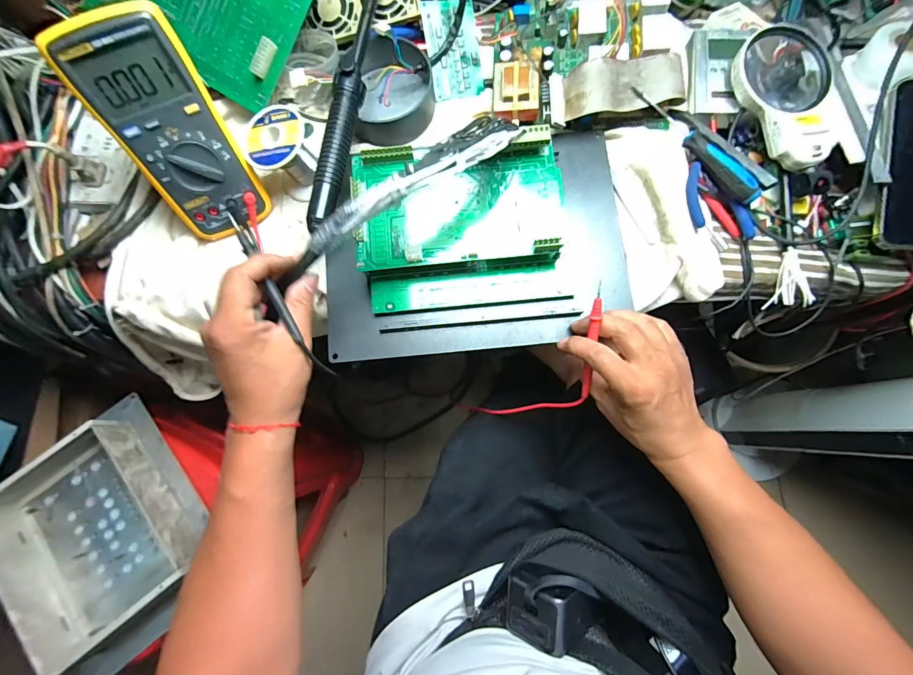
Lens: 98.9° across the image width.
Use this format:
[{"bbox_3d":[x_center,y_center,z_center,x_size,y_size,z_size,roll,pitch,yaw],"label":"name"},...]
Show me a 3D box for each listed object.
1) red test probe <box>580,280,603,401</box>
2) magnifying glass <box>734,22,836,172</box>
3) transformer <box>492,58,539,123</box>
[{"bbox_3d":[0.125,0.006,0.362,0.009,0.006,0.119,-3,115,0],"label":"red test probe"},{"bbox_3d":[0.337,-0.241,0.391,0.088,0.037,0.143,-20,77,-4],"label":"magnifying glass"},{"bbox_3d":[0.063,-0.266,0.420,0.047,0.033,0.057,-3,77,0],"label":"transformer"}]

